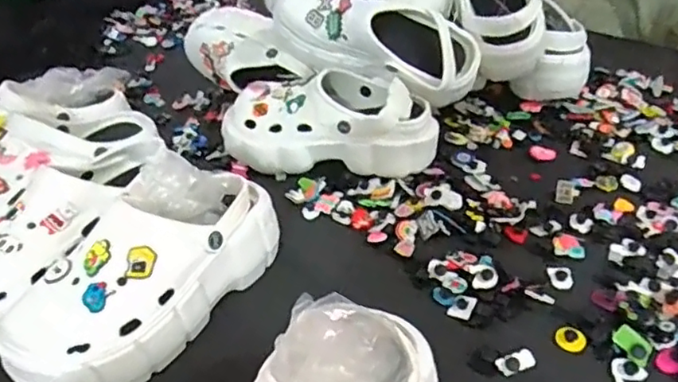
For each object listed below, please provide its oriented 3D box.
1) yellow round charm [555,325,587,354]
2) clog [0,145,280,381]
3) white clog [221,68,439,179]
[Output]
[{"bbox_3d":[0.194,0.124,0.502,0.025,0.006,0.022,21,43,30],"label":"yellow round charm"},{"bbox_3d":[-0.163,0.058,0.515,0.100,0.119,0.254,21,44,30],"label":"clog"},{"bbox_3d":[-0.018,-0.084,0.717,0.268,0.086,0.111,4,37,11],"label":"white clog"}]

